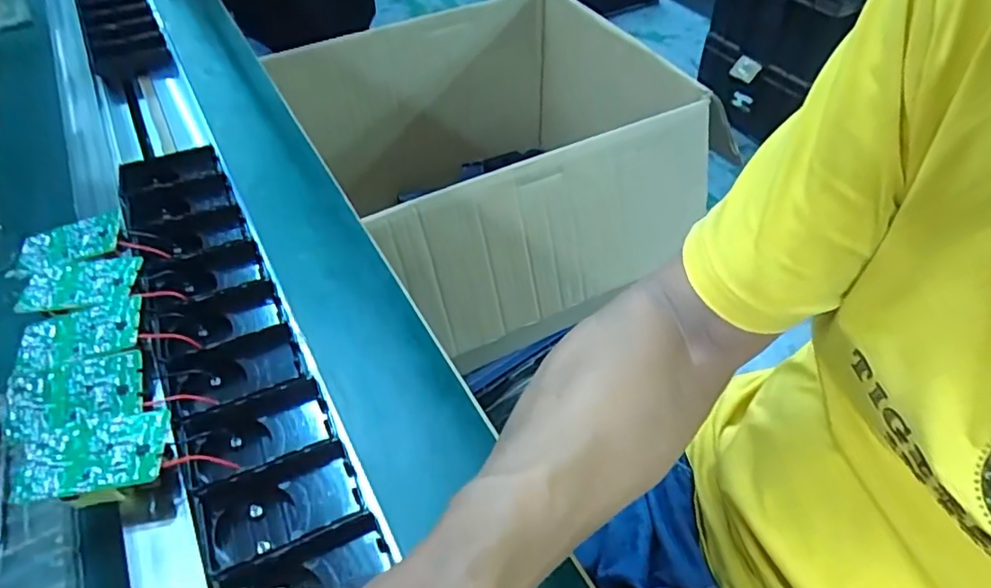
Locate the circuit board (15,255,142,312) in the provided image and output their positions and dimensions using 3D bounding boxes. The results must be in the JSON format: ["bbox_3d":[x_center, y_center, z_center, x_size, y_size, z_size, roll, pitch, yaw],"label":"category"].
[{"bbox_3d":[-0.249,-0.007,0.351,0.064,0.007,0.037,-7,49,-4],"label":"circuit board"}]

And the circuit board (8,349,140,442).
[{"bbox_3d":[-0.215,0.051,0.298,0.063,0.009,0.042,-13,61,-9],"label":"circuit board"}]

